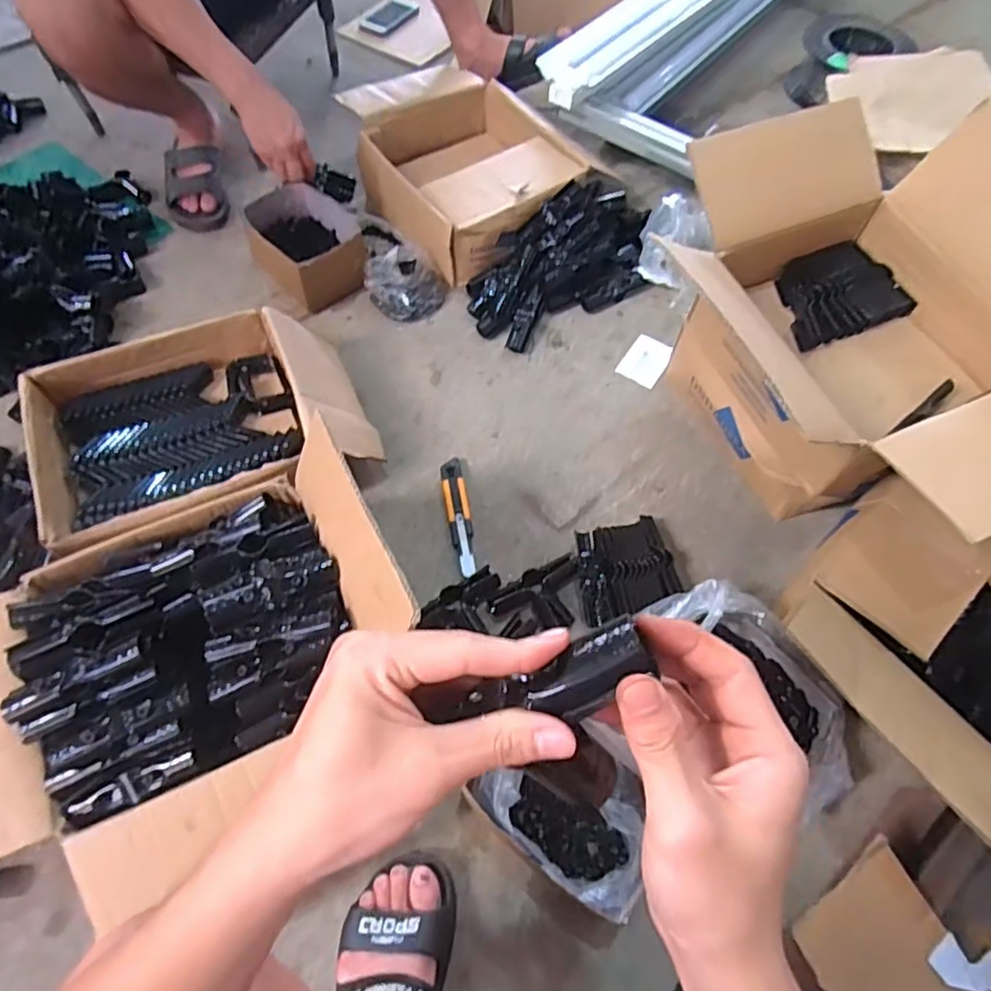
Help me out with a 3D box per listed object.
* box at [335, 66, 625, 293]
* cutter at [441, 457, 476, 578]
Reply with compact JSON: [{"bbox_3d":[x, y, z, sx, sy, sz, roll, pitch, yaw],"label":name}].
[{"bbox_3d":[-0.061,-0.626,1.206,0.352,0.146,0.457,-29,66,-17],"label":"box"},{"bbox_3d":[-0.052,0.026,0.915,0.033,0.012,0.188,-8,61,-6],"label":"cutter"}]

